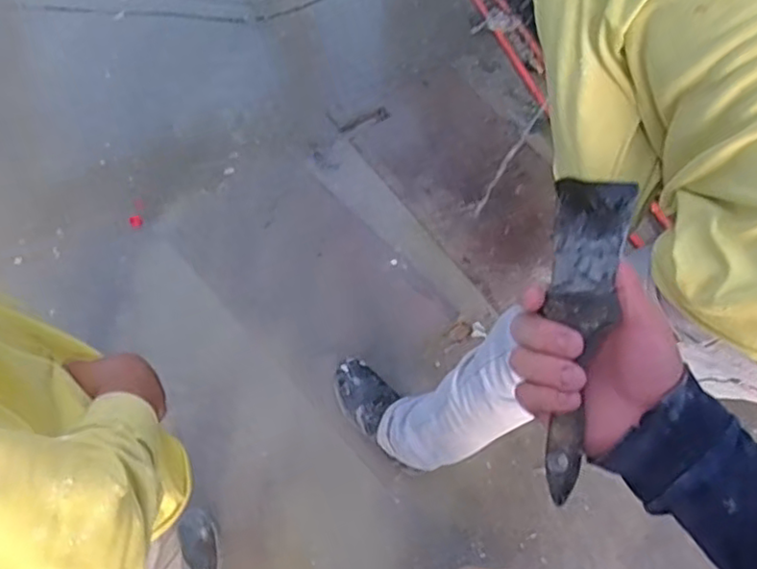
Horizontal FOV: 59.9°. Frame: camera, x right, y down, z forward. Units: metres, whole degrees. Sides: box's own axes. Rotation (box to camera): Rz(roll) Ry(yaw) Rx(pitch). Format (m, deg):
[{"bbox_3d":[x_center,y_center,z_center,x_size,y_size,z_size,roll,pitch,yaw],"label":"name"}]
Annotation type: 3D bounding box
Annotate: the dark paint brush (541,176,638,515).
[{"bbox_3d":[0.123,0.032,0.402,0.011,0.048,0.193,11,84,-43],"label":"dark paint brush"}]

